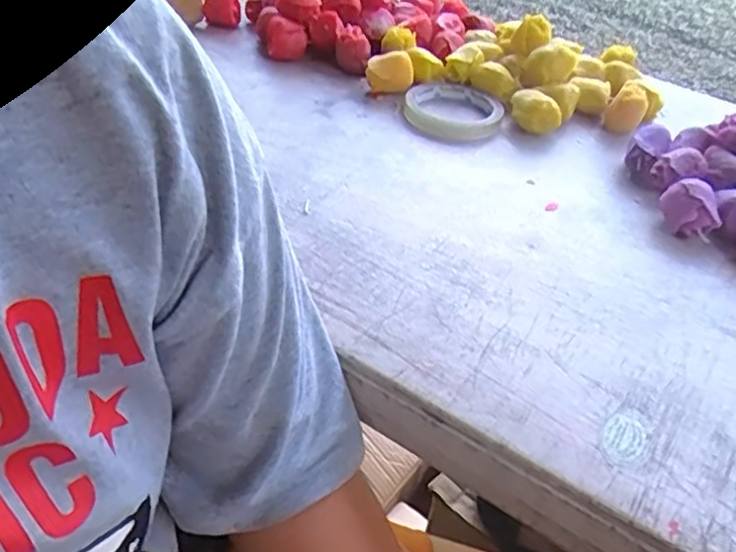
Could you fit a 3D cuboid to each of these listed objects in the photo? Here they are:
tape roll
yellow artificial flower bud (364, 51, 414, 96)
[{"bbox_3d":[0.074,-0.155,0.601,0.095,0.017,0.095,4,41,-4],"label":"tape roll"},{"bbox_3d":[0.020,-0.190,0.610,0.044,0.032,0.030,1,42,-7],"label":"yellow artificial flower bud"}]

